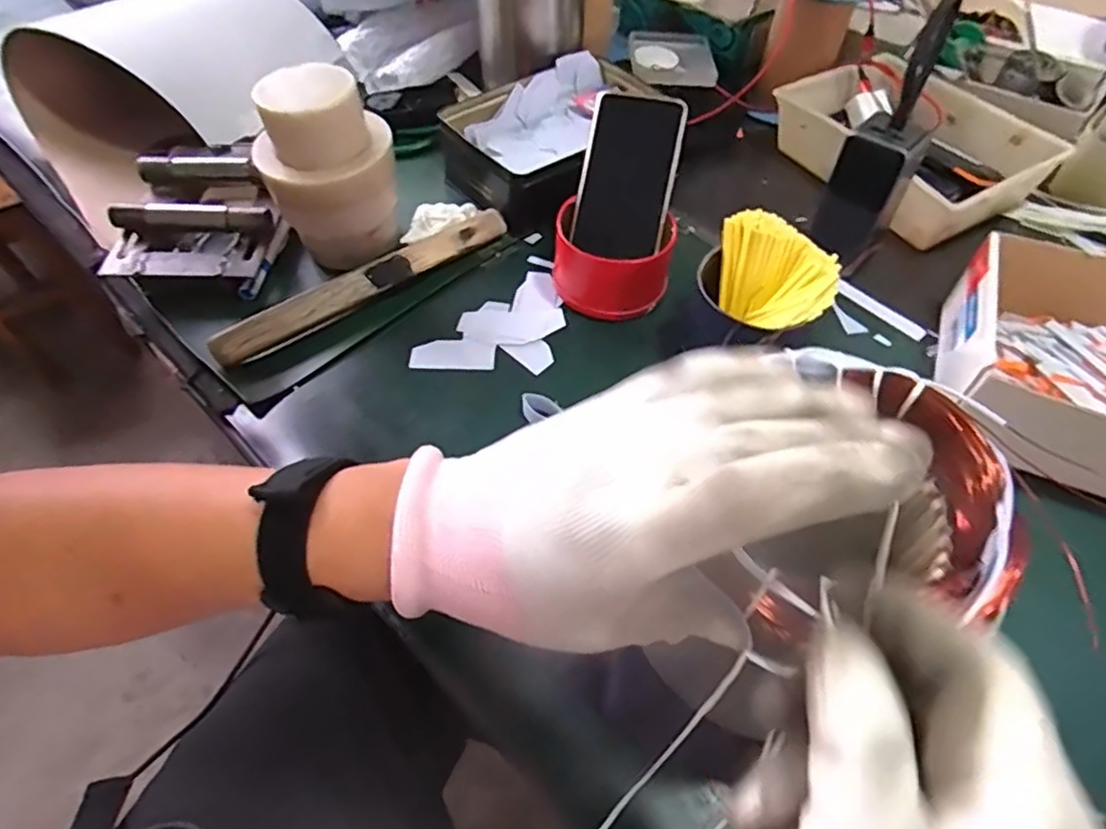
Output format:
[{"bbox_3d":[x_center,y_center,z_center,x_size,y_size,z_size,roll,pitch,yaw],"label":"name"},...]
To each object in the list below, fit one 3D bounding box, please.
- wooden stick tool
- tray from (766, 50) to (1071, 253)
[{"bbox_3d":[-0.157,-0.115,0.551,0.274,0.036,0.019,-34,61,-20],"label":"wooden stick tool"},{"bbox_3d":[0.372,-0.281,0.659,0.196,0.059,0.240,-20,57,-12],"label":"tray"}]

